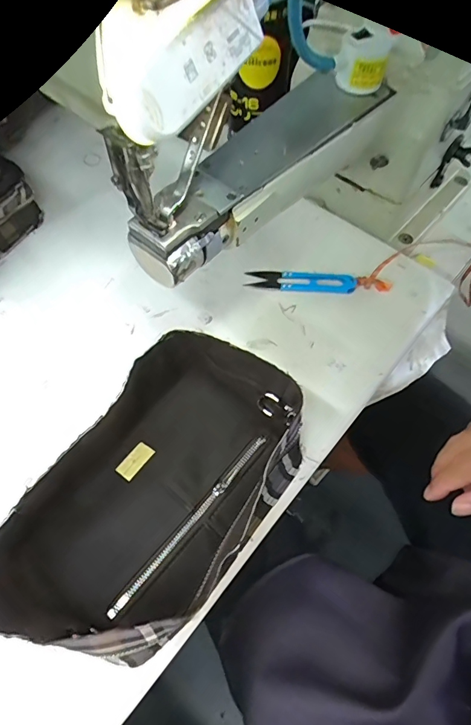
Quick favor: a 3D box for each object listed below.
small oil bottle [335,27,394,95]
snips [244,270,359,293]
[{"bbox_3d":[0.094,-0.226,0.336,0.037,0.030,0.038,11,58,7],"label":"small oil bottle"},{"bbox_3d":[0.061,-0.078,0.424,0.101,0.012,0.025,8,60,6],"label":"snips"}]

